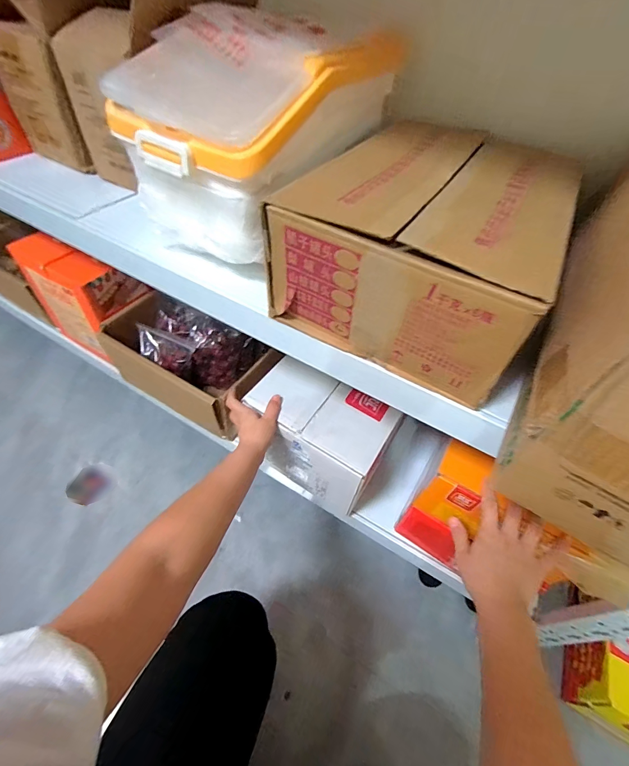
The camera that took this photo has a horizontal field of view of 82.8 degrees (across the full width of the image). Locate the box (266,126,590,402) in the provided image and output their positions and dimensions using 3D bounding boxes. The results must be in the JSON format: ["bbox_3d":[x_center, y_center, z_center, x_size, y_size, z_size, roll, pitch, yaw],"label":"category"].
[{"bbox_3d":[0.137,-0.169,0.437,0.251,0.150,0.320,26,50,16],"label":"box"}]

